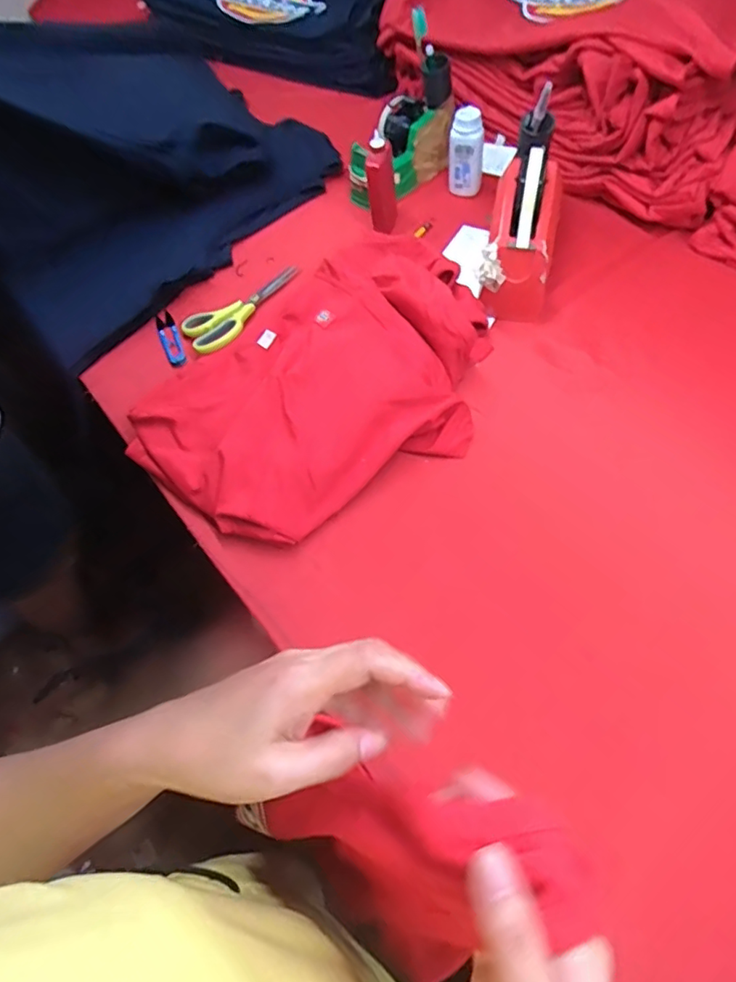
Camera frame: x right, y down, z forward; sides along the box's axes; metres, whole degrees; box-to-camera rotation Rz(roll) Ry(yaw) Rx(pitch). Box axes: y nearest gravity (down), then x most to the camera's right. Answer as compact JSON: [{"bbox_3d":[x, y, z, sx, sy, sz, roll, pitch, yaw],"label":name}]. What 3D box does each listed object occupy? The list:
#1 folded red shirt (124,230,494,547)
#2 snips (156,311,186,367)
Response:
[{"bbox_3d":[-0.040,-0.124,0.584,0.403,0.064,0.289,-38,64,-19],"label":"folded red shirt"},{"bbox_3d":[-0.249,-0.191,0.689,0.024,0.013,0.100,-21,59,-10],"label":"snips"}]

